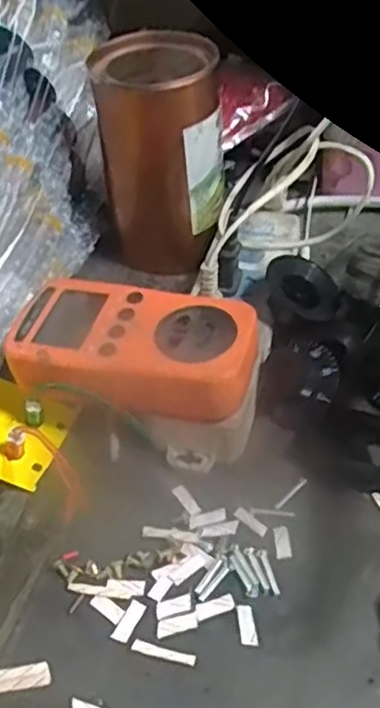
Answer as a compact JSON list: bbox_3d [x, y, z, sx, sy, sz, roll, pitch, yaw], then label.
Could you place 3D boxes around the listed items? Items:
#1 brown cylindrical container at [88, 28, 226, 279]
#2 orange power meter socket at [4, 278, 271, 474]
[{"bbox_3d":[-0.020,-0.136,0.466,0.082,0.134,0.085,-6,45,-1],"label":"brown cylindrical container"},{"bbox_3d":[-0.029,0.008,0.376,0.134,0.066,0.077,9,47,14],"label":"orange power meter socket"}]

